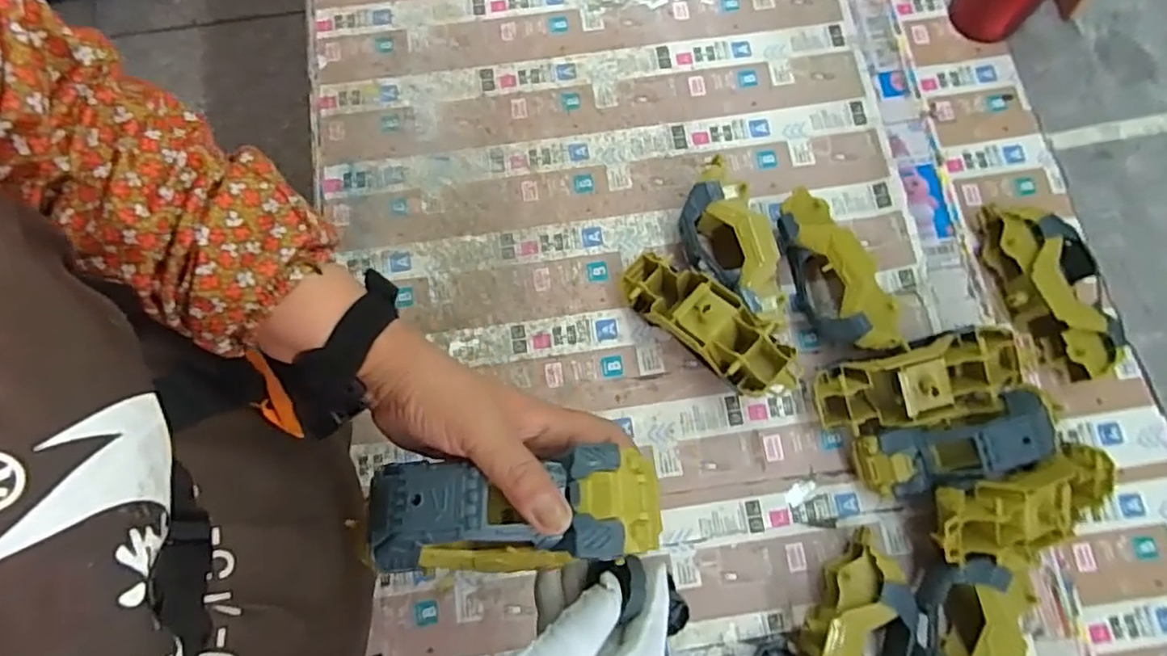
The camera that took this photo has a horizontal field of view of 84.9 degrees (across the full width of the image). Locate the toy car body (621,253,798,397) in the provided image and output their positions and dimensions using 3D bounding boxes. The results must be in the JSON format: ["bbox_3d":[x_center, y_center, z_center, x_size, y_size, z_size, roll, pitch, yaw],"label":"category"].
[{"bbox_3d":[0.108,-0.001,0.570,0.169,0.074,0.063,41,79,10],"label":"toy car body"}]

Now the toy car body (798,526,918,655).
[{"bbox_3d":[0.216,0.257,0.513,0.075,0.057,0.169,30,78,8],"label":"toy car body"}]

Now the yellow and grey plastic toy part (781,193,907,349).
[{"bbox_3d":[0.223,-0.044,0.582,0.062,0.066,0.160,-28,77,-7],"label":"yellow and grey plastic toy part"}]

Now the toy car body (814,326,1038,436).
[{"bbox_3d":[0.292,0.047,0.545,0.175,0.052,0.068,-15,75,10],"label":"toy car body"}]

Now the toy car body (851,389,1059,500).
[{"bbox_3d":[0.309,0.102,0.533,0.153,0.055,0.061,-19,75,13],"label":"toy car body"}]

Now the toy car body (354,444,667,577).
[{"bbox_3d":[-0.039,0.098,0.336,0.155,0.041,0.057,-4,75,-2],"label":"toy car body"}]

